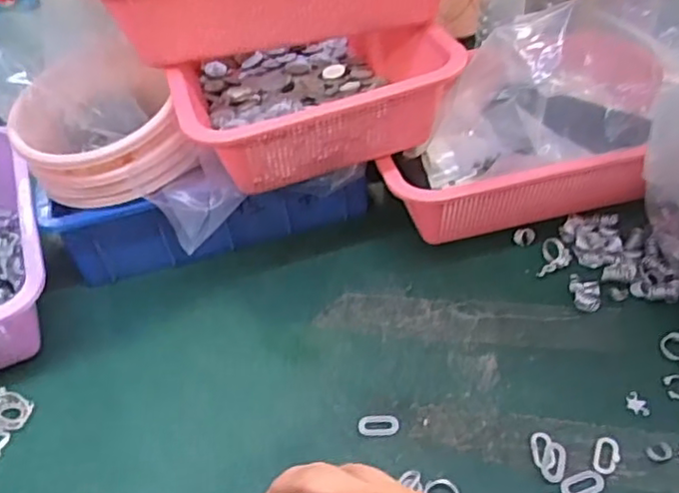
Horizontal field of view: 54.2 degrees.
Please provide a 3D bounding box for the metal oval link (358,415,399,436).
[{"bbox_3d":[0.027,0.124,0.461,0.028,0.004,0.014,-4,41,3],"label":"metal oval link"}]

